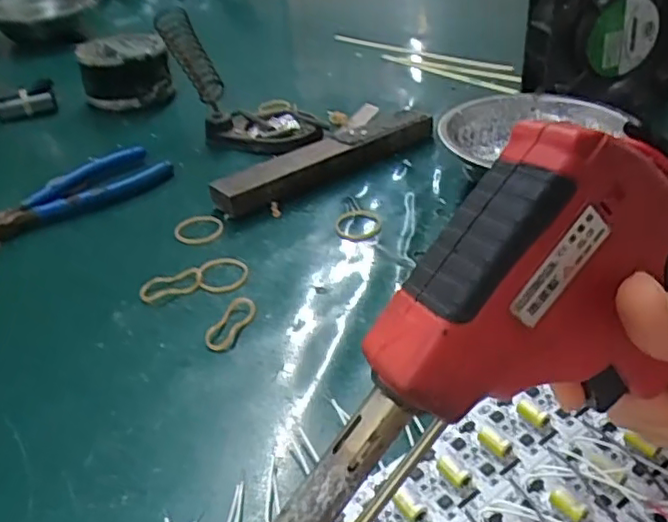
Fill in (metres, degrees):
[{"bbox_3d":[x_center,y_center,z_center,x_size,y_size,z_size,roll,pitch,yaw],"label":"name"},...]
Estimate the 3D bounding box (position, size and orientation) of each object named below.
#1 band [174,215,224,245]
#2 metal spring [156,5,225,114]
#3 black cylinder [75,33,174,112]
[{"bbox_3d":[-0.089,-0.022,0.407,0.031,0.004,0.035,-15,36,-13],"label":"band"},{"bbox_3d":[-0.121,-0.173,0.525,0.023,0.028,0.094,-27,79,-27],"label":"metal spring"},{"bbox_3d":[-0.214,-0.200,0.630,0.084,0.048,0.106,-16,37,-14],"label":"black cylinder"}]

